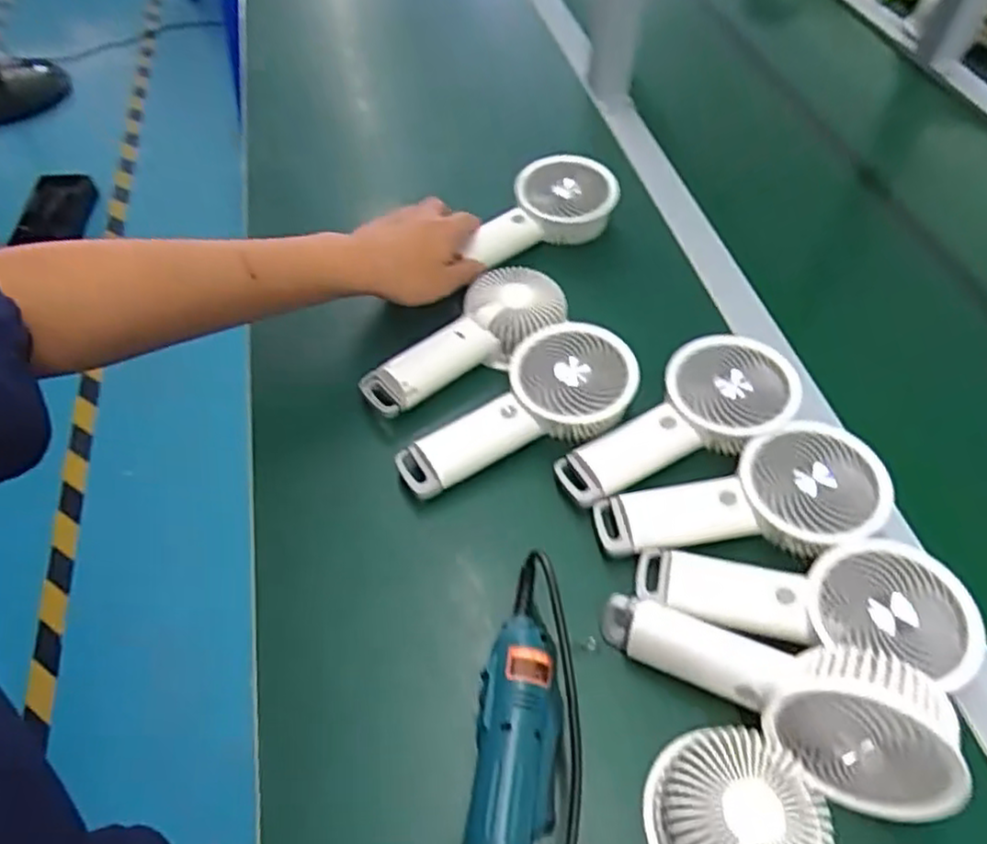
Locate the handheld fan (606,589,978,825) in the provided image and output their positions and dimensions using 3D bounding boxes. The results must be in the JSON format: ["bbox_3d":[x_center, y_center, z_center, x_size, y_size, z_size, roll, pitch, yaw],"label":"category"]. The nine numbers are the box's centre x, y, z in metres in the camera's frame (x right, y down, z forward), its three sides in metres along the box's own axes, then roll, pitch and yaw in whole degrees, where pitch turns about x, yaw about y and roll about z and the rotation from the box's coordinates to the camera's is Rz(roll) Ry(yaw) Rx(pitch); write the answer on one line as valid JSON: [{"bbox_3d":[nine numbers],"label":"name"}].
[{"bbox_3d":[0.149,0.139,0.376,0.183,0.075,0.055,22,55,16],"label":"handheld fan"}]

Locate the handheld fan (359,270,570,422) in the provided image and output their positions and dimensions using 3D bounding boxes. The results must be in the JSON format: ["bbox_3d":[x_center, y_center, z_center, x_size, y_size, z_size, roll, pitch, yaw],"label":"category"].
[{"bbox_3d":[-0.017,-0.061,0.551,0.181,0.041,0.063,-36,61,-25],"label":"handheld fan"}]

